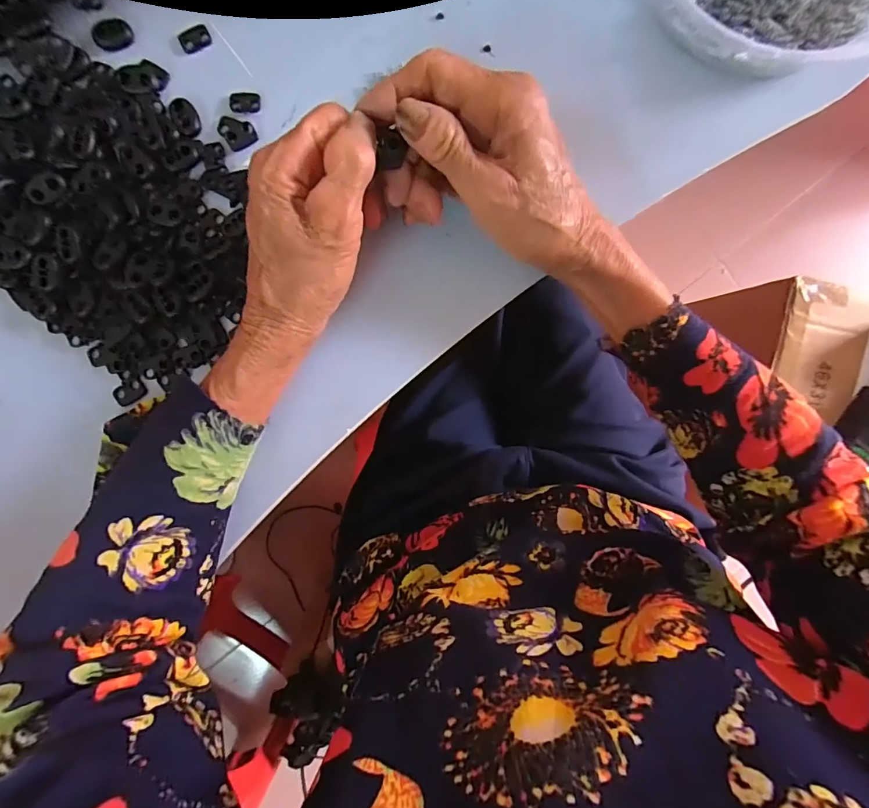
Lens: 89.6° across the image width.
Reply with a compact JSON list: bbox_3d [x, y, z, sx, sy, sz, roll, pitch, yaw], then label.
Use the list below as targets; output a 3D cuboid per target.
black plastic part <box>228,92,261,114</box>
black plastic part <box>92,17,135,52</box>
[{"bbox_3d":[-0.113,-0.180,0.261,0.018,0.004,0.012,1,95,-2],"label":"black plastic part"},{"bbox_3d":[-0.187,-0.215,0.255,0.021,0.005,0.014,-10,95,-1],"label":"black plastic part"}]

